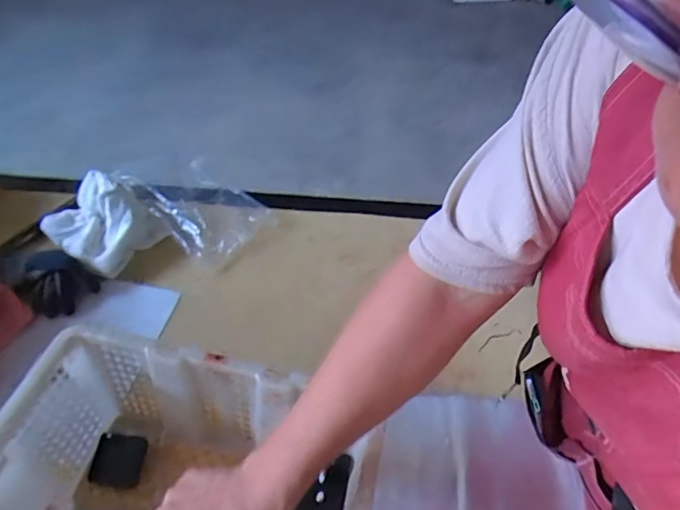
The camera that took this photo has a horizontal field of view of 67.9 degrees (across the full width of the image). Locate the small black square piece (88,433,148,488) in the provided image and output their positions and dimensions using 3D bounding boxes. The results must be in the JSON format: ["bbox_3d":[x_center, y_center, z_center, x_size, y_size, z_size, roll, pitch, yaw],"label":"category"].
[{"bbox_3d":[-0.260,0.241,0.594,0.057,0.006,0.055,9,72,-14],"label":"small black square piece"}]

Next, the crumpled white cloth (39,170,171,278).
[{"bbox_3d":[-0.390,-0.057,0.819,0.172,0.079,0.138,29,51,20],"label":"crumpled white cloth"}]

